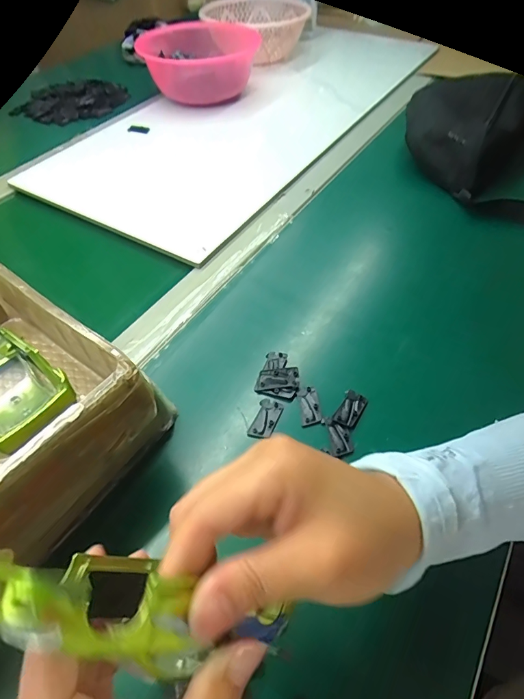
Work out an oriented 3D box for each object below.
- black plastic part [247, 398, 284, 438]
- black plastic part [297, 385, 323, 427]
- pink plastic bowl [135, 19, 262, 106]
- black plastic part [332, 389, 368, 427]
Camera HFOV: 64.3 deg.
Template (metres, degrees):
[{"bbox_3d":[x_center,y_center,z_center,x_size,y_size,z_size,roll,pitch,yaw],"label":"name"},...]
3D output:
[{"bbox_3d":[0.003,0.054,0.325,0.019,0.004,0.034,19,54,14],"label":"black plastic part"},{"bbox_3d":[0.038,0.044,0.331,0.015,0.004,0.034,-4,52,-3],"label":"black plastic part"},{"bbox_3d":[-0.101,-0.468,0.689,0.187,0.089,0.143,4,52,3],"label":"pink plastic bowl"},{"bbox_3d":[0.070,0.046,0.328,0.018,0.004,0.032,22,55,17],"label":"black plastic part"}]

